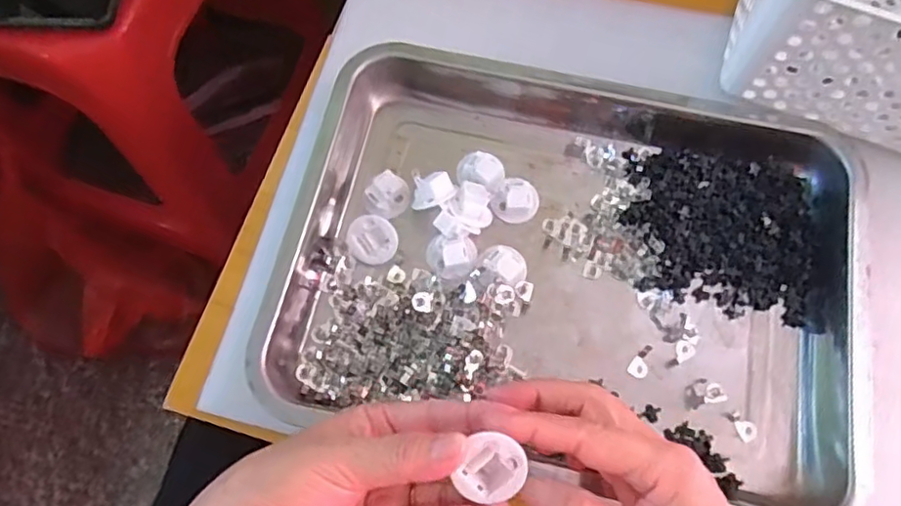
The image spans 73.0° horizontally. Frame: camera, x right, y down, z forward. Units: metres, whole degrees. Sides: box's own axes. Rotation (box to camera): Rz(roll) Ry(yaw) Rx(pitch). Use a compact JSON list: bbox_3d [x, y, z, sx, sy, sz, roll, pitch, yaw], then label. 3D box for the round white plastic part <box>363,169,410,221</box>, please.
[{"bbox_3d":[-0.046,-0.042,0.440,0.028,0.013,0.034,43,75,13],"label":"round white plastic part"}]

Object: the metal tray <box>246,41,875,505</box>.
[{"bbox_3d":[0.083,-0.004,0.417,0.372,0.043,0.311,12,71,3],"label":"metal tray"}]

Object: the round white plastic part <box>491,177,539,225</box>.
[{"bbox_3d":[0.049,-0.039,0.443,0.031,0.016,0.035,31,73,10],"label":"round white plastic part"}]

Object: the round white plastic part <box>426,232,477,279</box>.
[{"bbox_3d":[0.000,0.002,0.427,0.034,0.011,0.030,6,70,1],"label":"round white plastic part"}]

